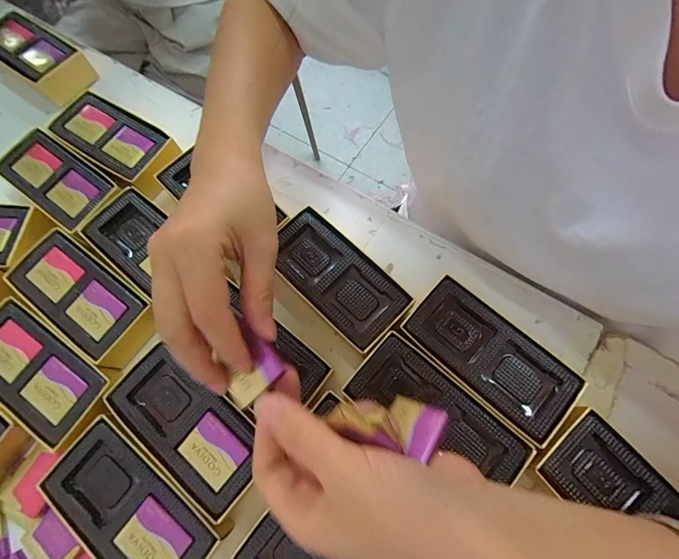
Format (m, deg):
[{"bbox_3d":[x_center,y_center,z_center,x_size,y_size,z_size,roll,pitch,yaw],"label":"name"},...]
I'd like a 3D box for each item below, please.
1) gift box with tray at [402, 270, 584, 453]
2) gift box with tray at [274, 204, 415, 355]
[{"bbox_3d":[0.103,0.054,0.254,0.112,0.030,0.053,42,78,15],"label":"gift box with tray"},{"bbox_3d":[-0.005,0.000,0.278,0.053,0.032,0.112,-43,74,-11],"label":"gift box with tray"}]

